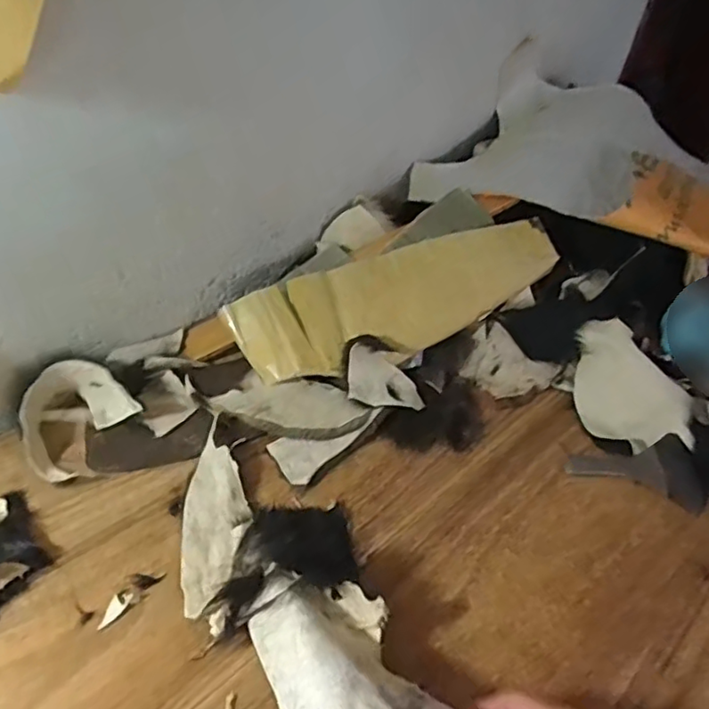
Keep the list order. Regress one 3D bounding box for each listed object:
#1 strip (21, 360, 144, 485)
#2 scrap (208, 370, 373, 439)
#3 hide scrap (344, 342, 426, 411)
[{"bbox_3d":[-0.286,0.059,0.608,0.101,0.067,0.103,28,45,23],"label":"strip"},{"bbox_3d":[-0.068,0.058,0.673,0.165,0.023,0.074,8,52,7],"label":"scrap"},{"bbox_3d":[0.032,0.027,0.681,0.084,0.022,0.067,5,65,-8],"label":"hide scrap"}]

